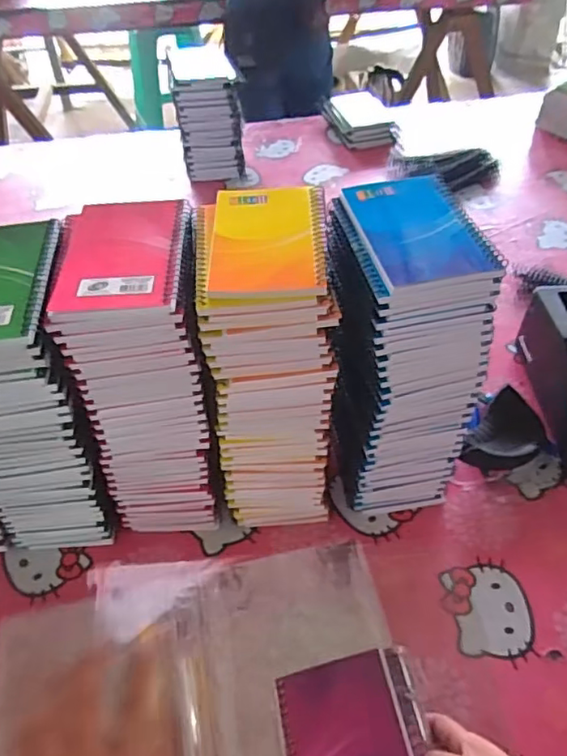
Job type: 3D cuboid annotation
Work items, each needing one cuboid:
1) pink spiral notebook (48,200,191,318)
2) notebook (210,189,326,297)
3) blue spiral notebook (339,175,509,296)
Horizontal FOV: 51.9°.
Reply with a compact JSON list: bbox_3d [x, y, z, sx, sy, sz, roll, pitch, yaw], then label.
[{"bbox_3d":[-0.115,-0.092,0.427,0.086,0.008,0.127,-3,48,-1],"label":"pink spiral notebook"},{"bbox_3d":[-0.011,-0.106,0.434,0.084,0.008,0.126,-1,48,0],"label":"notebook"},{"bbox_3d":[0.100,-0.113,0.438,0.085,0.009,0.127,-10,49,-7],"label":"blue spiral notebook"}]

